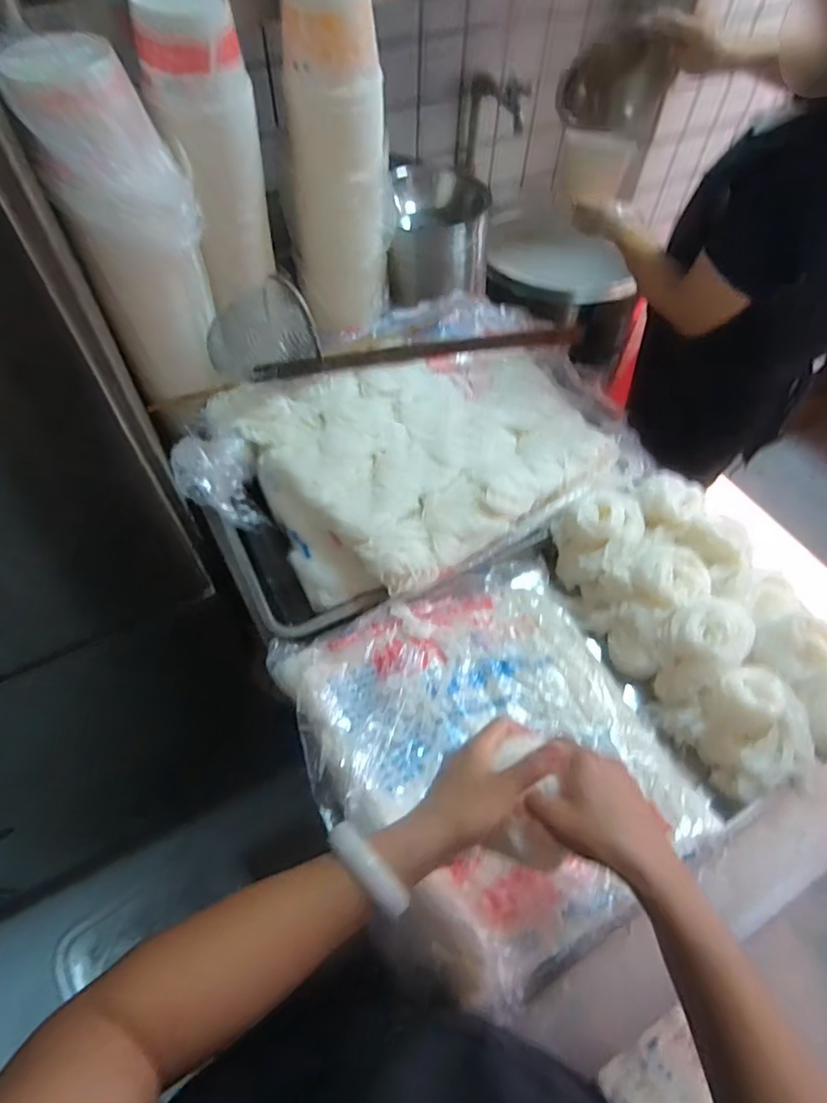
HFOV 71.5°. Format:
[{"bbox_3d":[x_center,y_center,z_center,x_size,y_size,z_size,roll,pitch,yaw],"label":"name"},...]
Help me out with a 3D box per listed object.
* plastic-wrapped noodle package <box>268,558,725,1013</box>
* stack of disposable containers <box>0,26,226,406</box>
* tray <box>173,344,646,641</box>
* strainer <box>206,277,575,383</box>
[{"bbox_3d":[0.088,0.198,0.605,0.360,0.075,0.392,-24,62,-16],"label":"plastic-wrapped noodle package"},{"bbox_3d":[-0.333,-0.375,0.712,0.142,0.391,0.117,-19,61,-13],"label":"stack of disposable containers"},{"bbox_3d":[0.003,-0.139,0.819,0.600,0.112,0.401,-24,62,-16],"label":"tray"},{"bbox_3d":[-0.030,-0.352,0.877,0.544,0.104,0.158,-18,60,-13],"label":"strainer"}]

